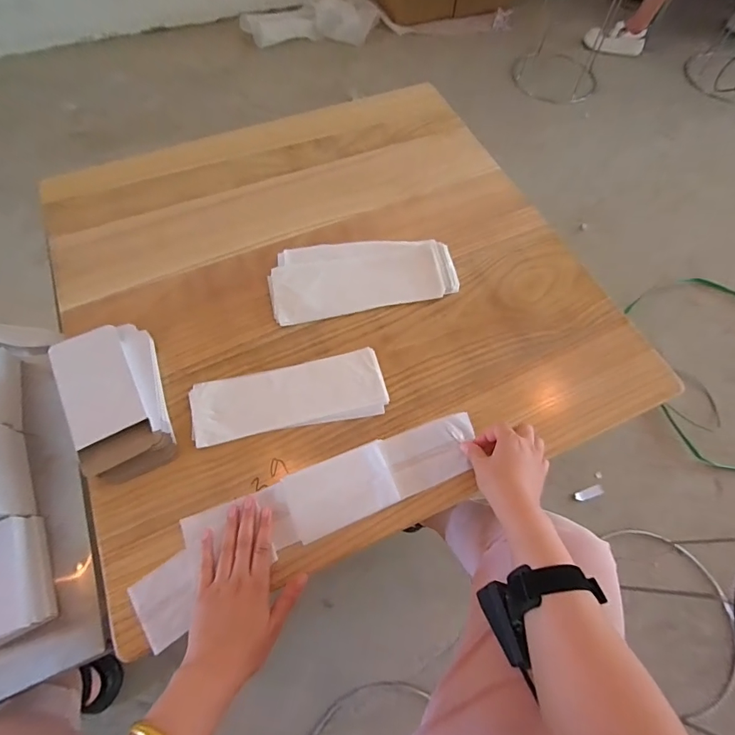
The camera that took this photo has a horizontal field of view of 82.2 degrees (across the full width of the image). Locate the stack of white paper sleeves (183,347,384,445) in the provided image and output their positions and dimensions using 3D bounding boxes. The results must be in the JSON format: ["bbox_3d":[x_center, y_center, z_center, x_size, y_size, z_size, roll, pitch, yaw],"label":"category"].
[{"bbox_3d":[-0.105,0.039,0.572,0.256,0.013,0.093,-13,64,-7],"label":"stack of white paper sleeves"}]

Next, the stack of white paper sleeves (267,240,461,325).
[{"bbox_3d":[-0.008,-0.148,0.658,0.282,0.024,0.125,-11,64,-6],"label":"stack of white paper sleeves"}]

